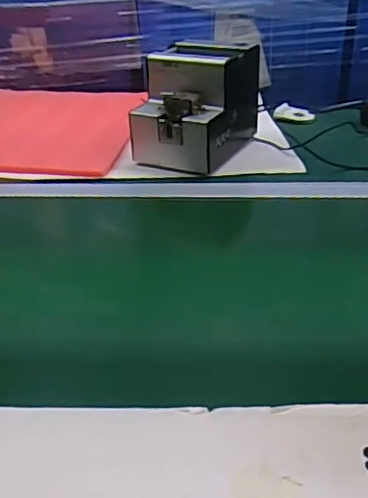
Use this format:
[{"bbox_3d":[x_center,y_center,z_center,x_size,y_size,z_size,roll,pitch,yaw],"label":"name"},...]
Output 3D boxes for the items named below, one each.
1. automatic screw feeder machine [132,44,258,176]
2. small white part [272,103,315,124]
[{"bbox_3d":[0.018,-0.211,0.832,0.129,0.147,0.179,12,34,23],"label":"automatic screw feeder machine"},{"bbox_3d":[0.195,-0.238,0.994,0.066,0.019,0.043,12,33,22],"label":"small white part"}]

